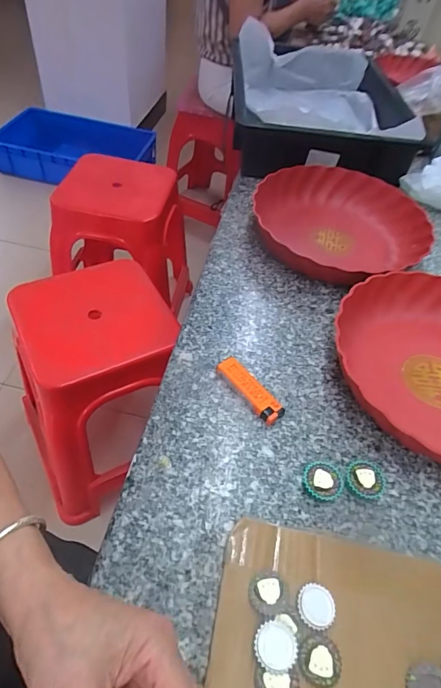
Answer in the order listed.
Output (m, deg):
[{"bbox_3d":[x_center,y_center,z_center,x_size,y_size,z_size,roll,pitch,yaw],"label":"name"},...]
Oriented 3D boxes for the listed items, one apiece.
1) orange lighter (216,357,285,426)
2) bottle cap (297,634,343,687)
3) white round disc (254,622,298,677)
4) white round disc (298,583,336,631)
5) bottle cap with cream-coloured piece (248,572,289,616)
[{"bbox_3d":[0.029,0.046,0.412,0.022,0.014,0.079,-28,59,-27],"label":"orange lighter"},{"bbox_3d":[0.066,0.210,0.275,0.030,0.005,0.028,7,50,-2],"label":"bottle cap"},{"bbox_3d":[0.037,0.201,0.274,0.028,0.007,0.027,4,50,-5],"label":"white round disc"},{"bbox_3d":[0.068,0.187,0.295,0.026,0.006,0.027,4,50,-5],"label":"white round disc"},{"bbox_3d":[0.034,0.178,0.295,0.028,0.006,0.027,4,50,-5],"label":"bottle cap with cream-coloured piece"}]

